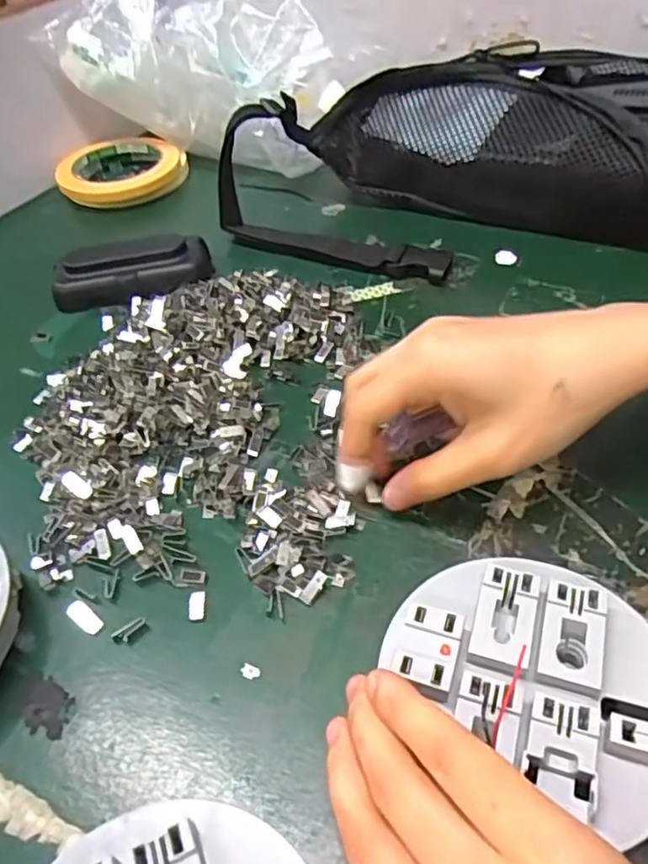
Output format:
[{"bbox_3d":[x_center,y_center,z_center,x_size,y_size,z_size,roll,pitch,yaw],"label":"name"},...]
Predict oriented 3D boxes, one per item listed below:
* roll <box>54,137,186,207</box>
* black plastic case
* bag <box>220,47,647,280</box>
[{"bbox_3d":[-0.181,-0.233,0.576,0.106,0.026,0.106,-1,46,6],"label":"roll"},{"bbox_3d":[-0.133,-0.111,0.447,0.105,0.030,0.043,-12,46,-5],"label":"black plastic case"},{"bbox_3d":[0.101,-0.182,0.441,0.367,0.090,0.146,5,47,12],"label":"bag"}]

